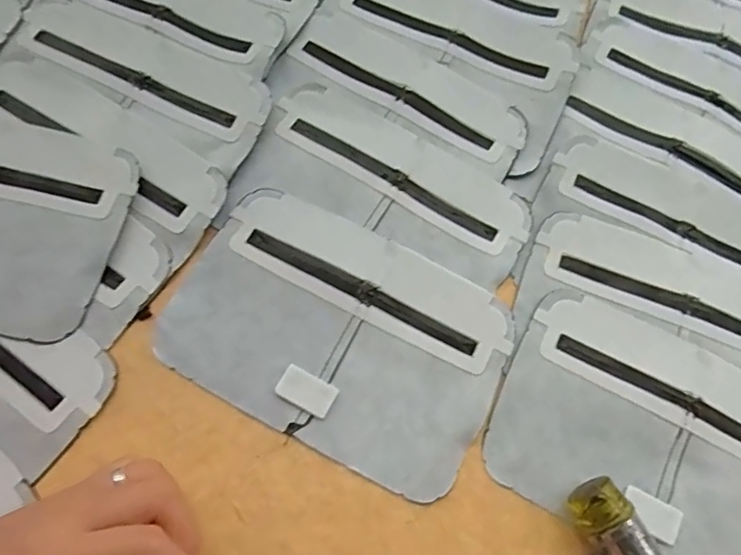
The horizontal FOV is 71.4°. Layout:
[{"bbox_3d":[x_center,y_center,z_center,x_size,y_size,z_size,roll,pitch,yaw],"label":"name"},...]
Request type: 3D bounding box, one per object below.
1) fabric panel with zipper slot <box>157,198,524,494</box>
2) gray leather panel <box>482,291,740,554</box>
[{"bbox_3d":[-0.018,0.032,0.310,0.193,0.005,0.128,27,70,5],"label":"fabric panel with zipper slot"},{"bbox_3d":[0.172,0.098,0.299,0.192,0.004,0.125,28,70,5],"label":"gray leather panel"}]

